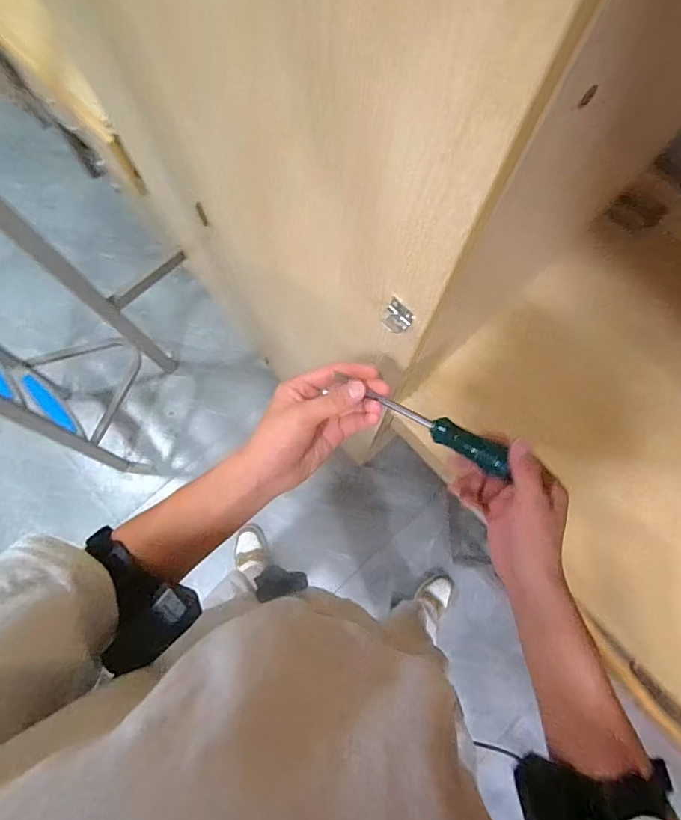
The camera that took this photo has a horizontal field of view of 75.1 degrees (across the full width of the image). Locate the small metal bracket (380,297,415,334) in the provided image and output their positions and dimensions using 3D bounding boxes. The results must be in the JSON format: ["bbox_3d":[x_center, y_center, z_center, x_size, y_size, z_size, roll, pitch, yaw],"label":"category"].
[{"bbox_3d":[0.048,-0.079,0.381,0.026,0.010,0.026,35,124,-10],"label":"small metal bracket"}]

